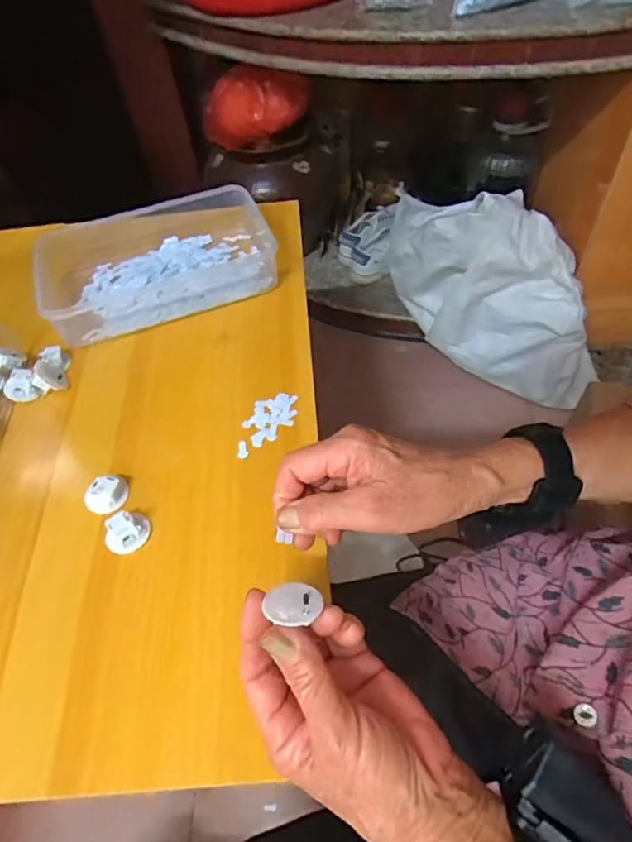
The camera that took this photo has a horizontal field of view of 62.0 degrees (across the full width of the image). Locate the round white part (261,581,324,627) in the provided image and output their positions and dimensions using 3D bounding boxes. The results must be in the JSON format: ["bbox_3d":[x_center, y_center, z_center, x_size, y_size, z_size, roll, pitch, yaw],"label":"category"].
[{"bbox_3d":[-0.012,0.101,0.290,0.028,0.010,0.025,9,35,12],"label":"round white part"}]

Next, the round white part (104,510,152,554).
[{"bbox_3d":[-0.141,0.082,0.392,0.029,0.016,0.029,-3,53,4],"label":"round white part"}]

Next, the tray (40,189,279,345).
[{"bbox_3d":[-0.170,-0.179,0.569,0.239,0.051,0.166,-18,54,-8],"label":"tray"}]

